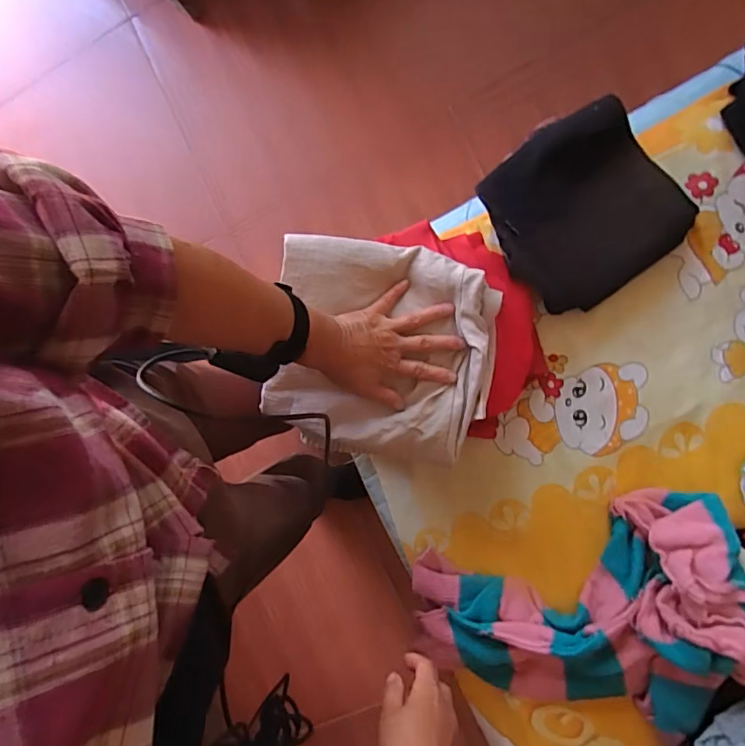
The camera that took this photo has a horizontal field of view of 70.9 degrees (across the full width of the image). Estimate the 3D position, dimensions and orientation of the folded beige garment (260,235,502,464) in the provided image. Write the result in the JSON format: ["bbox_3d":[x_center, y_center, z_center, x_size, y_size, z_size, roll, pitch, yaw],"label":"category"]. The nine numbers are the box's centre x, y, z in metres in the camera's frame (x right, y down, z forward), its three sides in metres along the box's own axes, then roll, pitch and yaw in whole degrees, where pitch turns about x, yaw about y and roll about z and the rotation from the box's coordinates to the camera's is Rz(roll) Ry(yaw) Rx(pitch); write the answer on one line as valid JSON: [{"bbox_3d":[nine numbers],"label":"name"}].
[{"bbox_3d":[0.001,-0.024,0.583,0.266,0.057,0.243,12,96,2],"label":"folded beige garment"}]

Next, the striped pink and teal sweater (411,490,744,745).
[{"bbox_3d":[0.341,0.285,0.618,0.590,0.106,0.267,-5,79,24],"label":"striped pink and teal sweater"}]

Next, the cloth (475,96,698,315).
[{"bbox_3d":[0.251,-0.196,0.633,0.197,0.023,0.204,-38,95,13],"label":"cloth"}]

